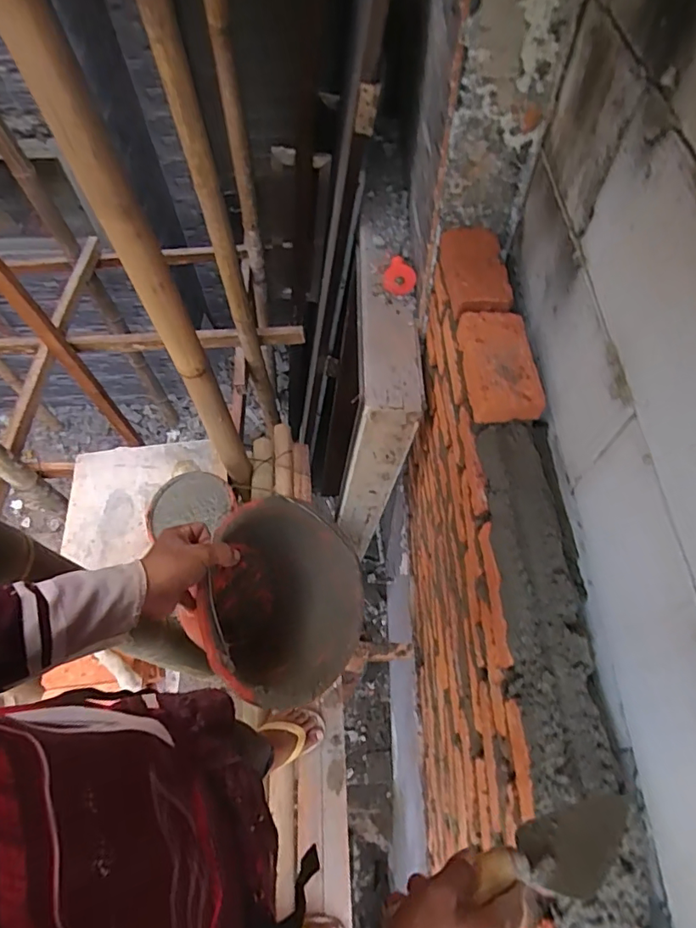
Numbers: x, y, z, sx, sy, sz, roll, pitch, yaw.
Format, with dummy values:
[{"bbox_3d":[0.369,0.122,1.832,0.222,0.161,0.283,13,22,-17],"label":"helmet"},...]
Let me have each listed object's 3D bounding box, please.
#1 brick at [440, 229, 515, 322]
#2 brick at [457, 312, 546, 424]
[{"bbox_3d":[0.234,-0.351,0.942,0.105,0.076,0.222,-3,60,-1],"label":"brick"},{"bbox_3d":[0.245,-0.164,0.830,0.114,0.048,0.211,-4,60,-1],"label":"brick"}]

